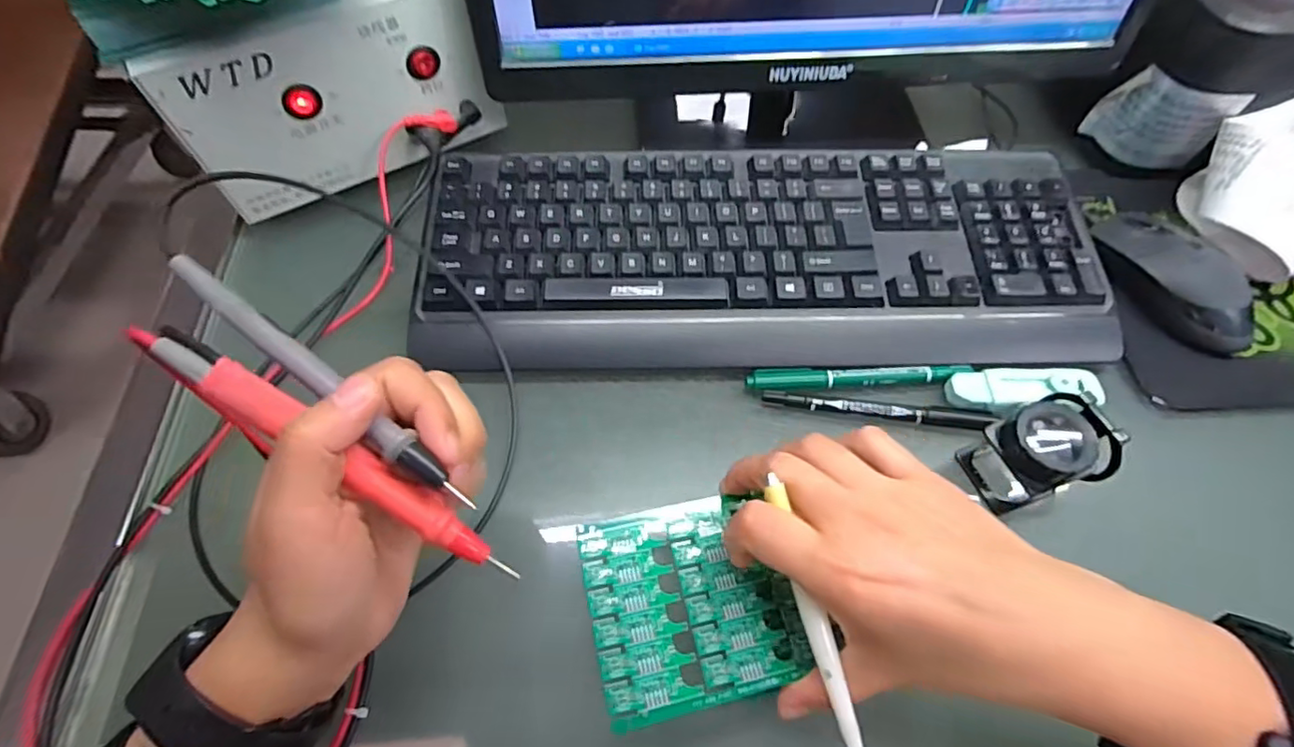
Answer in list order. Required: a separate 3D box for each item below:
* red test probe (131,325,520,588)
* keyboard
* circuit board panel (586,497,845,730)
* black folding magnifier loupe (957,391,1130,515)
[{"bbox_3d":[-0.108,0.029,0.203,0.145,0.018,0.015,36,63,-5],"label":"red test probe"},{"bbox_3d":[0.074,-0.079,0.378,0.429,0.033,0.152,0,60,-2],"label":"keyboard"},{"bbox_3d":[0.021,0.105,0.268,0.092,0.004,0.087,-8,62,-12],"label":"circuit board panel"},{"bbox_3d":[0.208,0.040,0.305,0.055,0.049,0.044,-18,62,-11],"label":"black folding magnifier loupe"}]

